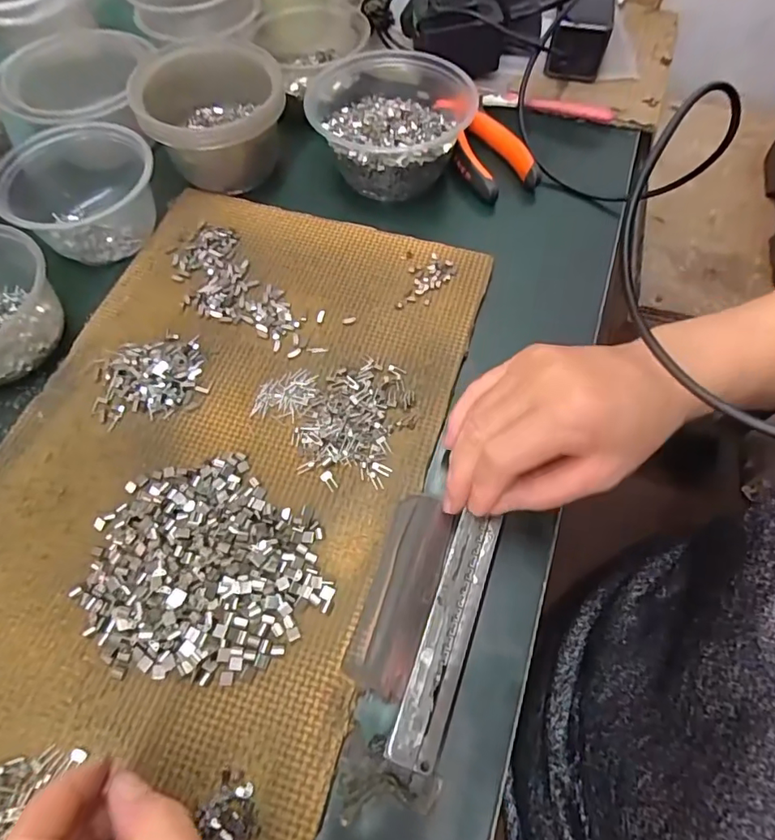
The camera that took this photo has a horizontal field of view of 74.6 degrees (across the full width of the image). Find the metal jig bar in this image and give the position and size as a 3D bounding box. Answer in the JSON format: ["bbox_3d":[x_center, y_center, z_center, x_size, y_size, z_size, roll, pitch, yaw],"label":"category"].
[{"bbox_3d":[0.030,0.103,0.250,0.022,0.004,0.119,19,63,9],"label":"metal jig bar"}]

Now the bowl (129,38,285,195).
[{"bbox_3d":[-0.140,-0.247,0.418,0.107,0.067,0.107,0,62,-1],"label":"bowl"}]

